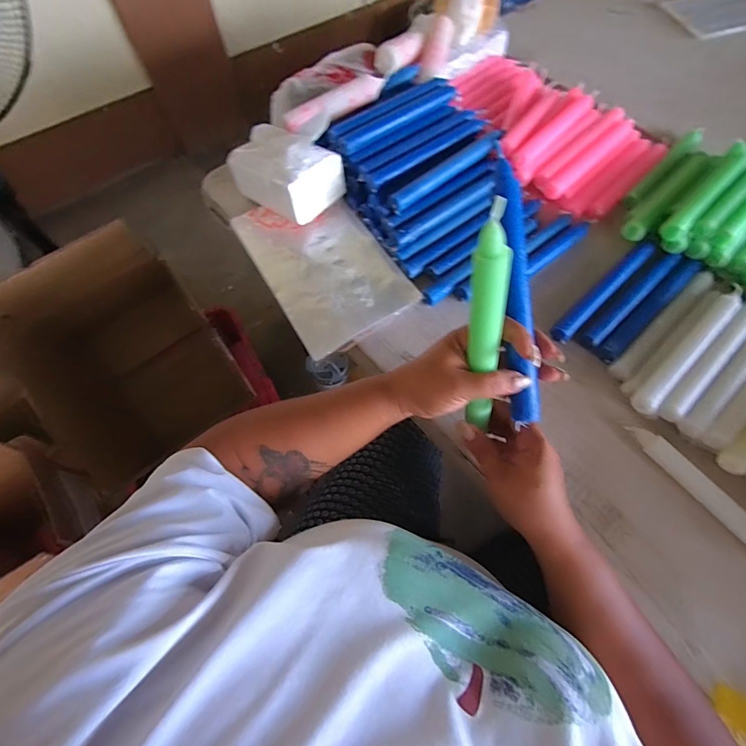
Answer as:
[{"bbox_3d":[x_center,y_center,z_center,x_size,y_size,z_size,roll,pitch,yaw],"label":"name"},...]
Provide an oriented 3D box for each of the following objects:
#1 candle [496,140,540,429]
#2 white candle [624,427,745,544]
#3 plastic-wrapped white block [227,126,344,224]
[{"bbox_3d":[0.115,-0.066,0.309,0.020,0.014,0.215,-8,97,-3],"label":"candle"},{"bbox_3d":[0.335,0.128,0.358,0.024,0.024,0.203,-34,69,-14],"label":"white candle"},{"bbox_3d":[-0.121,-0.273,0.519,0.143,0.070,0.090,30,69,14],"label":"plastic-wrapped white block"}]

